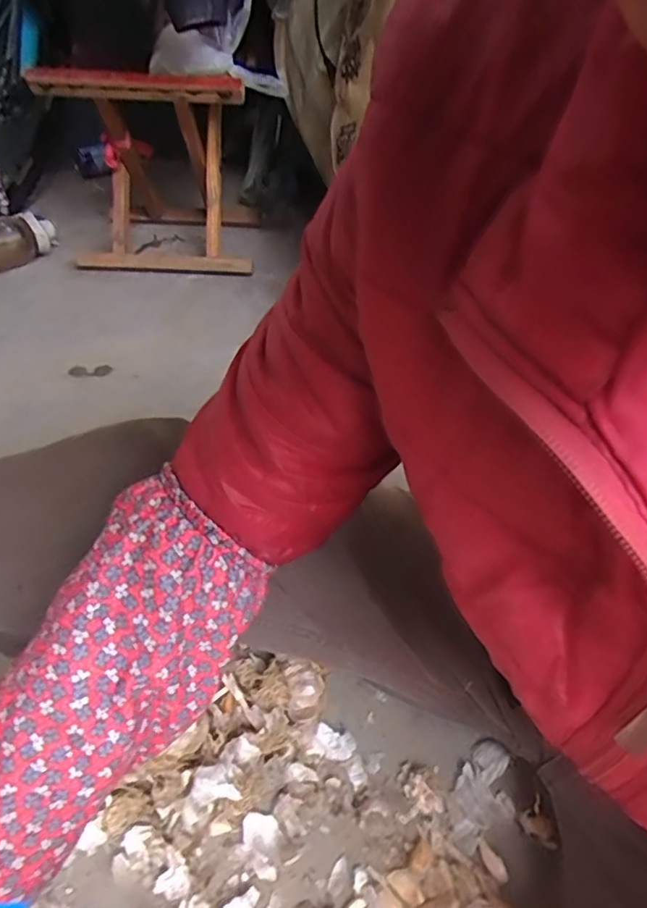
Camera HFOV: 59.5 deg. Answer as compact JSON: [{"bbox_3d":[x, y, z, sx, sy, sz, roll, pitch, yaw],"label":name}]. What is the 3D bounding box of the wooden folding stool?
[{"bbox_3d":[-0.309,-0.555,1.068,0.344,0.341,0.351,-7,47,-8],"label":"wooden folding stool"}]

